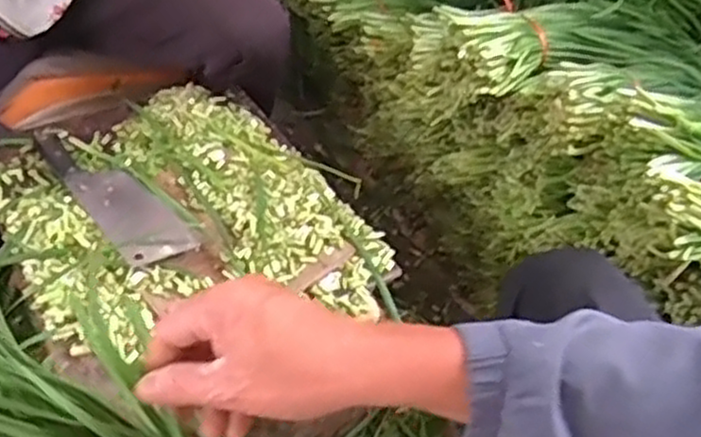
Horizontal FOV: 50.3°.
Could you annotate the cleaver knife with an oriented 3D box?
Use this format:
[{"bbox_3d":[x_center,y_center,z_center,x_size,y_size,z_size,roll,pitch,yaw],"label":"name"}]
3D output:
[{"bbox_3d":[-0.291,-0.040,0.884,0.078,0.023,0.297,-29,56,-30],"label":"cleaver knife"}]

